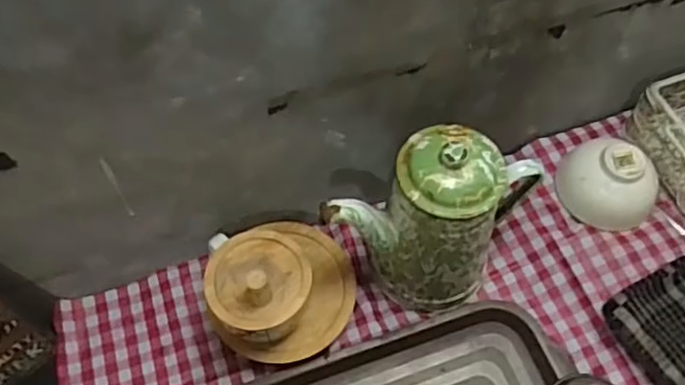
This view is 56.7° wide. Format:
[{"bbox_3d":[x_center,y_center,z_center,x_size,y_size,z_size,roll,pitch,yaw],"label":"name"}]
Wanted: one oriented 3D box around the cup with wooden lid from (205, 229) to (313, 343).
[{"bbox_3d":[-0.082,0.087,0.612,0.095,0.103,0.106,-25,63,-15],"label":"cup with wooden lid"}]

